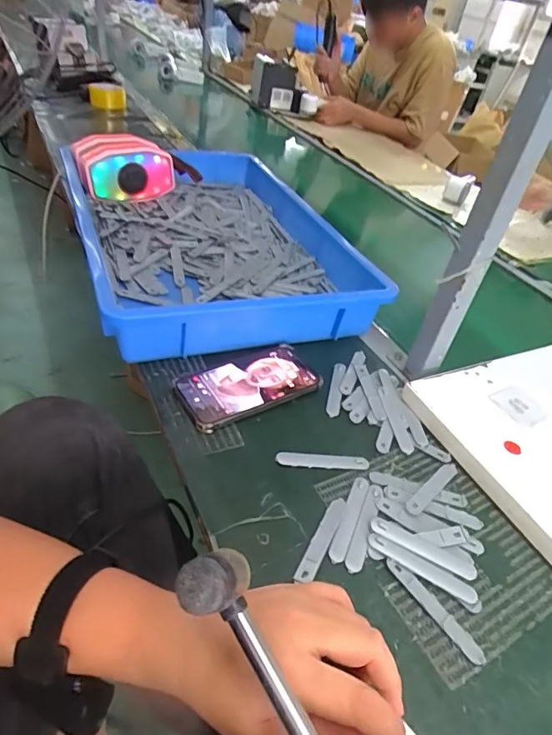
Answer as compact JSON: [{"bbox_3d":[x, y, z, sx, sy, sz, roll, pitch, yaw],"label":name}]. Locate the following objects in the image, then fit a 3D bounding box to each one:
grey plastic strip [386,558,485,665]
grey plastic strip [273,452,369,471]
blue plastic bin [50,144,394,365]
[{"bbox_3d":[0.128,0.194,0.379,0.015,0.009,0.094,-23,51,-33],"label":"grey plastic strip"},{"bbox_3d":[0.048,0.096,0.477,0.094,0.006,0.015,6,40,-6],"label":"grey plastic strip"},{"bbox_3d":[-0.106,-0.227,0.762,0.396,0.091,0.576,-10,44,-23],"label":"blue plastic bin"}]

